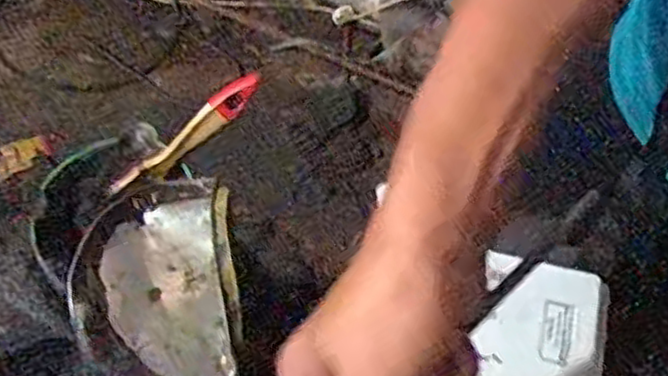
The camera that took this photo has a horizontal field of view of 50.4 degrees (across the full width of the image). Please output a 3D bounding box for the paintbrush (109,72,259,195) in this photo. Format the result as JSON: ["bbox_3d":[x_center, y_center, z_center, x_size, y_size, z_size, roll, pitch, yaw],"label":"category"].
[{"bbox_3d":[-0.108,-0.036,0.522,0.138,0.018,0.016,-37,64,12],"label":"paintbrush"}]

